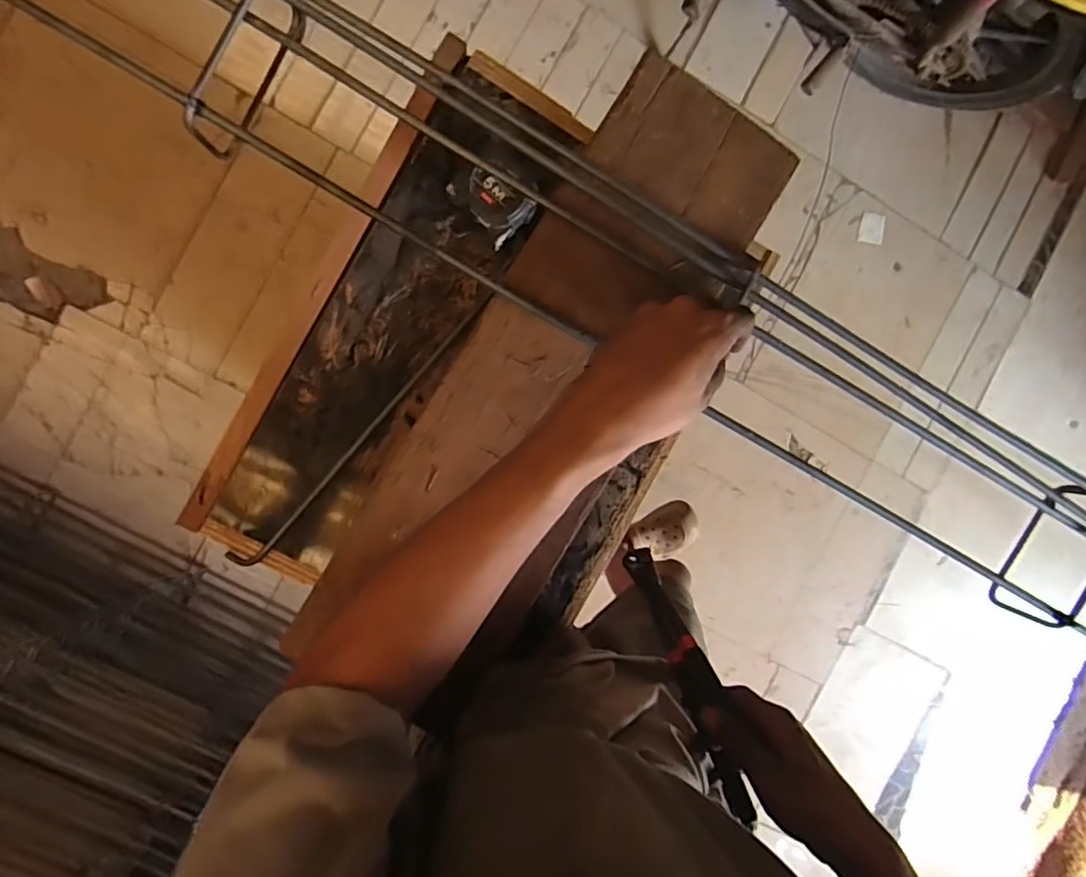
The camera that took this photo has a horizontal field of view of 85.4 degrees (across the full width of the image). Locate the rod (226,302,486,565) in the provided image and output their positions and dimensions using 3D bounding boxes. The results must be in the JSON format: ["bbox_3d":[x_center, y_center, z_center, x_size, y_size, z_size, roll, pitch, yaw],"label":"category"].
[{"bbox_3d":[-0.162,-0.001,0.532,0.021,0.014,0.318,44,86,-7],"label":"rod"}]

